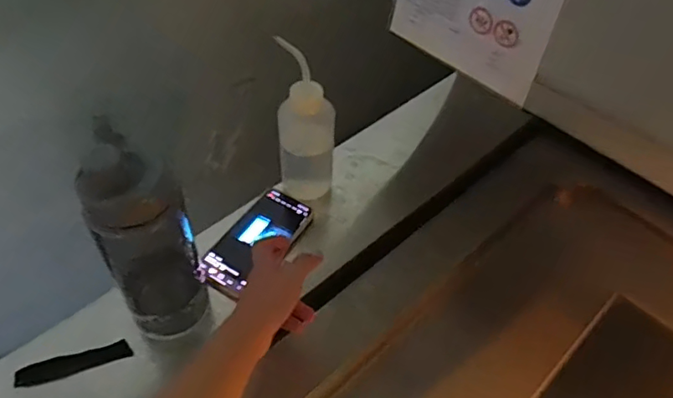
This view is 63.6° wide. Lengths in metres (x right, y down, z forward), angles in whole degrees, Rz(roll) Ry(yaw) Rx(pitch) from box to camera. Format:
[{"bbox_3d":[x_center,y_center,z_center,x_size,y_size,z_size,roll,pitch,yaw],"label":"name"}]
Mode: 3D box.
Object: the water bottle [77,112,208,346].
[{"bbox_3d":[-0.198,0.039,0.560,0.085,0.259,0.093,1,49,-1],"label":"water bottle"}]

